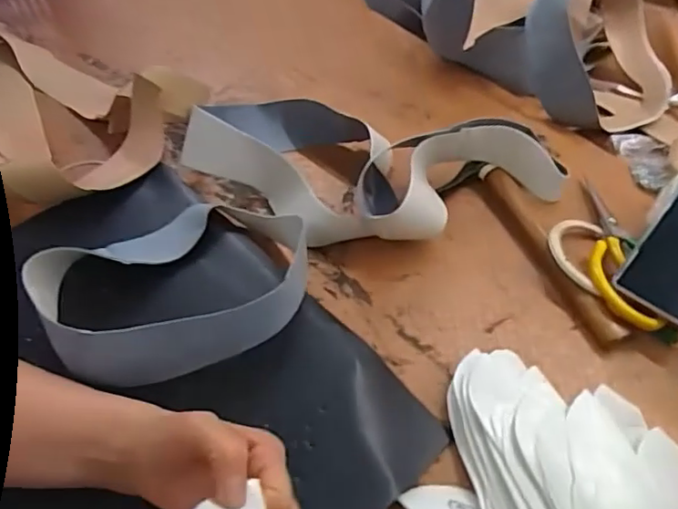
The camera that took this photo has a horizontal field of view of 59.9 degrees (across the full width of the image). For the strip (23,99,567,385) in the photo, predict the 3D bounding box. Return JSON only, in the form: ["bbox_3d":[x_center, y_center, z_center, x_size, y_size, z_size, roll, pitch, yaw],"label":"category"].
[{"bbox_3d":[-0.046,-0.070,0.572,0.471,0.083,0.268,-24,56,-19],"label":"strip"}]

